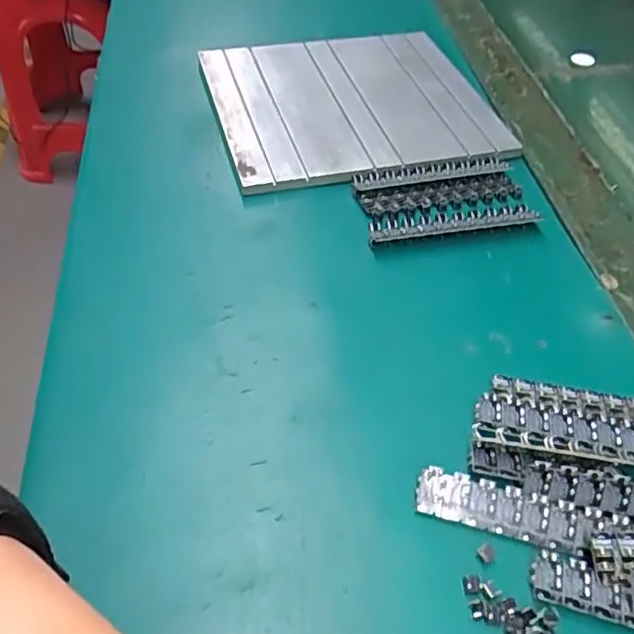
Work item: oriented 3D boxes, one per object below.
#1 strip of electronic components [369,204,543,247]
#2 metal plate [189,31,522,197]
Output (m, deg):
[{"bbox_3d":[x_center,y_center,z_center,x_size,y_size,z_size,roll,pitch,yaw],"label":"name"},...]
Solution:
[{"bbox_3d":[0.085,-0.060,0.385,0.111,0.004,0.025,-8,50,-10],"label":"strip of electronic components"},{"bbox_3d":[0.024,-0.166,0.464,0.198,0.015,0.182,-11,51,-12],"label":"metal plate"}]

